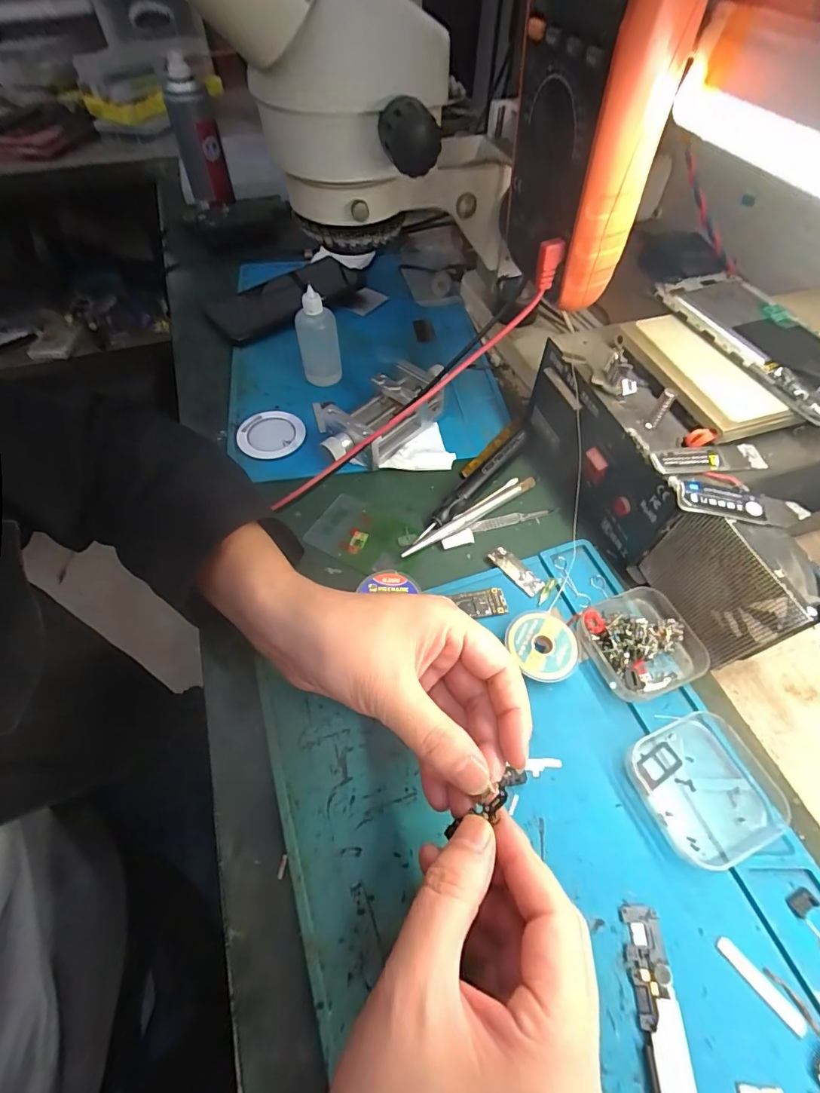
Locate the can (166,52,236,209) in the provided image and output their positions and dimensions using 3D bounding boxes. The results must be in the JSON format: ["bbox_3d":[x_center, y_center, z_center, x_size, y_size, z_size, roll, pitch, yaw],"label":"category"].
[{"bbox_3d":[-0.262,-0.505,0.563,0.051,0.138,0.057,-17,58,-12],"label":"can"}]

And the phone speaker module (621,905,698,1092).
[{"bbox_3d":[0.109,0.201,0.201,0.018,0.005,0.064,0,56,0],"label":"phone speaker module"}]

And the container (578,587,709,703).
[{"bbox_3d":[0.144,0.059,0.284,0.061,0.022,0.062,-16,58,-11],"label":"container"}]

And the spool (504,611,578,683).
[{"bbox_3d":[0.083,0.063,0.286,0.042,0.011,0.043,0,56,-1],"label":"spool"}]

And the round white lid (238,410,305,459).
[{"bbox_3d":[-0.121,-0.097,0.395,0.058,0.005,0.052,-37,64,-23],"label":"round white lid"}]

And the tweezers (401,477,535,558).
[{"bbox_3d":[0.048,-0.022,0.348,0.126,0.008,0.010,-29,61,-19],"label":"tweezers"}]

